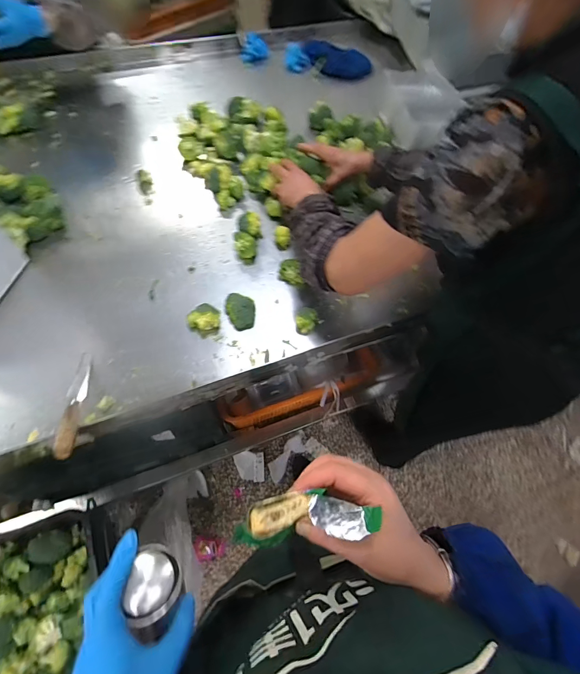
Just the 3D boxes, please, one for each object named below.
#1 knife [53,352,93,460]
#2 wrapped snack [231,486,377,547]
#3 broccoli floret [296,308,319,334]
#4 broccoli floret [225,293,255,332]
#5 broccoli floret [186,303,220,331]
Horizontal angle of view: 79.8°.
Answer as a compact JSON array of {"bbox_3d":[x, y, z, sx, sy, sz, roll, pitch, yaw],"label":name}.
[{"bbox_3d":[-0.346,0.103,0.562,0.030,0.030,0.199,-13,40,-10],"label":"knife"},{"bbox_3d":[0.012,0.135,0.262,0.104,0.018,0.034,-5,63,1],"label":"wrapped snack"},{"bbox_3d":[0.032,-0.033,0.681,0.039,0.043,0.040,1,63,-2],"label":"broccoli floret"},{"bbox_3d":[-0.098,-0.050,0.681,0.060,0.042,0.065,1,63,-2],"label":"broccoli floret"},{"bbox_3d":[-0.161,-0.035,0.666,0.055,0.043,0.055,1,63,-2],"label":"broccoli floret"}]

